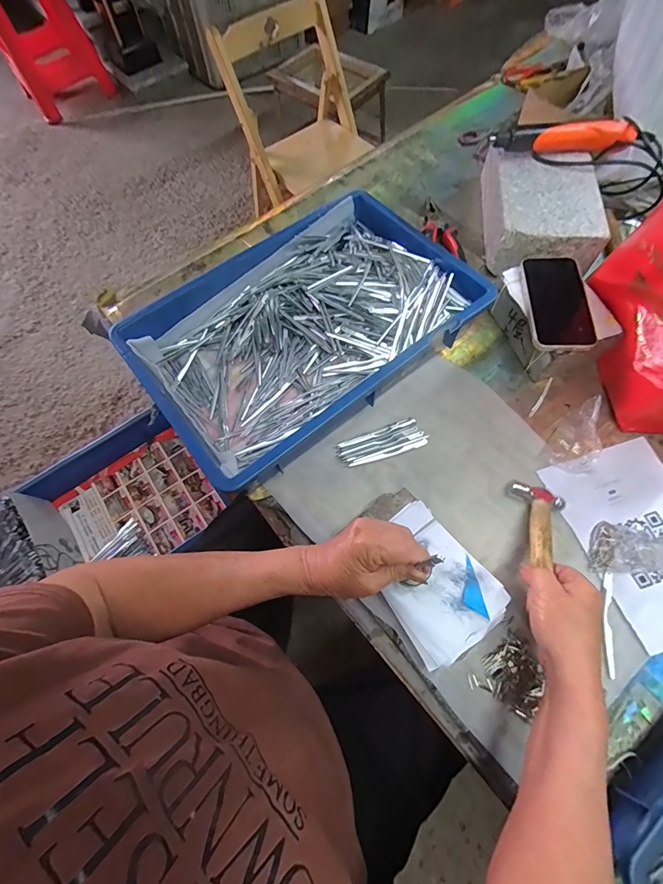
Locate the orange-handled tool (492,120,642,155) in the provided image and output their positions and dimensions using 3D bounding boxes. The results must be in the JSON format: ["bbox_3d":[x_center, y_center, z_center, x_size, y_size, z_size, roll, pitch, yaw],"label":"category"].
[{"bbox_3d":[0.350,-0.468,0.596,0.207,0.030,0.036,-1,66,2],"label":"orange-handled tool"}]

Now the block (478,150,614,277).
[{"bbox_3d":[0.324,-0.370,0.615,0.144,0.078,0.227,4,66,4],"label":"block"}]

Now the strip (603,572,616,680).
[{"bbox_3d":[0.294,0.191,0.411,0.009,0.005,0.103,12,67,8],"label":"strip"}]

